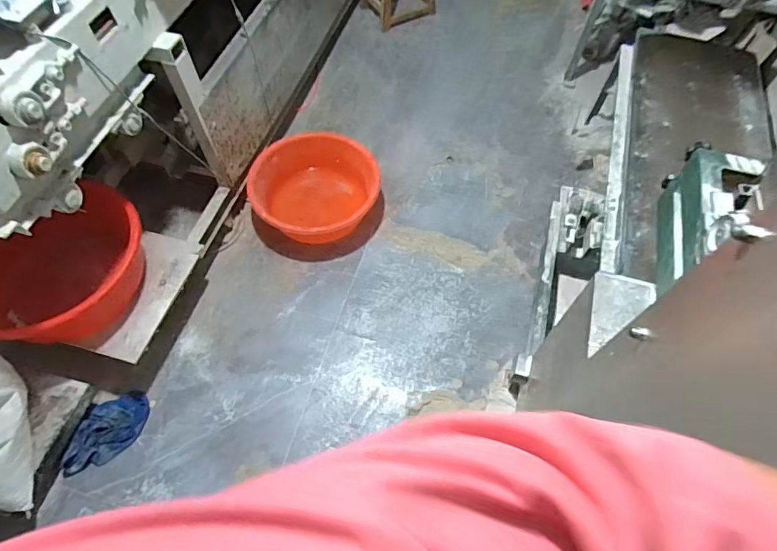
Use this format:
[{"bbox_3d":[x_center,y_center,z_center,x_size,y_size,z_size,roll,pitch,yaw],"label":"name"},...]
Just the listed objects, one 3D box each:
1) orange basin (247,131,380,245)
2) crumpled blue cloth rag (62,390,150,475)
[{"bbox_3d":[-0.244,-0.290,1.568,0.393,0.163,0.330,-22,64,-15],"label":"orange basin"},{"bbox_3d":[-0.726,0.407,1.231,0.128,0.055,0.227,17,61,7],"label":"crumpled blue cloth rag"}]

